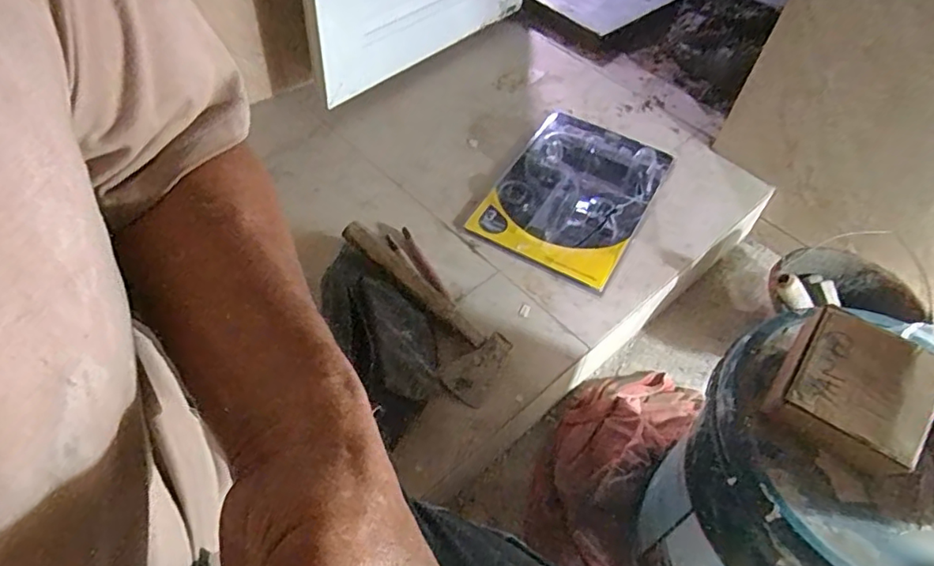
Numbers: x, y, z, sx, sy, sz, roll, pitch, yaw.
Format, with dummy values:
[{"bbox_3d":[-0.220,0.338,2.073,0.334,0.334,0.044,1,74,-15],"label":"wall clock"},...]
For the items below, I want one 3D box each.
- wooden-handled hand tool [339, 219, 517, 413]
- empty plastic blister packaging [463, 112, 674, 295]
[{"bbox_3d":[-0.070,0.035,0.846,0.316,0.027,0.106,45,60,5],"label":"wooden-handled hand tool"},{"bbox_3d":[0.203,-0.183,1.069,0.263,0.046,0.395,26,55,15],"label":"empty plastic blister packaging"}]

